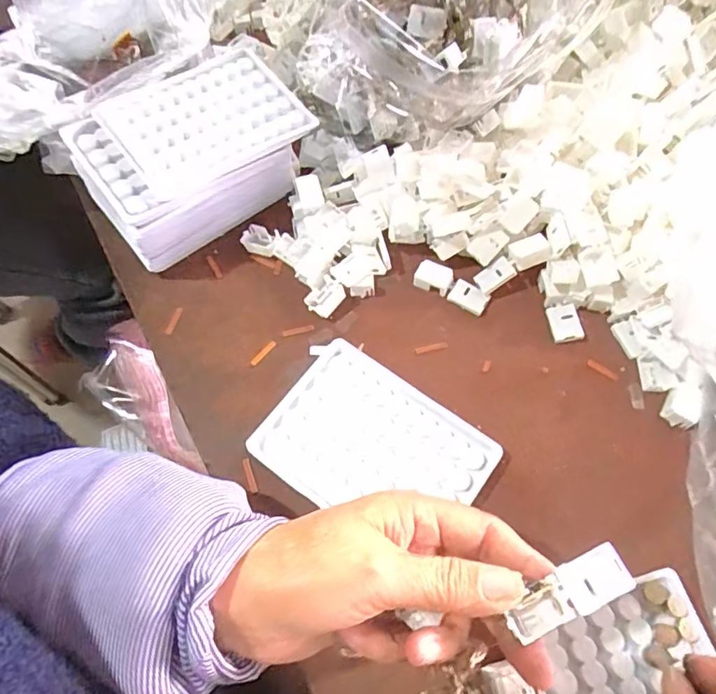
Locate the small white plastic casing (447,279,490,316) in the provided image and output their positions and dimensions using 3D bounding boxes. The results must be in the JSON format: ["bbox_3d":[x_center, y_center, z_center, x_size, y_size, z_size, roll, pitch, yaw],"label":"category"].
[{"bbox_3d":[0.081,-0.036,0.382,0.028,0.005,0.020,27,68,14],"label":"small white plastic casing"}]

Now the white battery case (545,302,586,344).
[{"bbox_3d":[0.145,-0.017,0.369,0.020,0.006,0.027,-5,64,-1],"label":"white battery case"}]

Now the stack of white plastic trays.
[{"bbox_3d":[-0.118,-0.144,0.391,0.160,0.066,0.098,-35,68,-14],"label":"stack of white plastic trays"}]

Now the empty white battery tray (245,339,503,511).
[{"bbox_3d":[0.010,0.063,0.331,0.133,0.011,0.094,32,69,16],"label":"empty white battery tray"}]

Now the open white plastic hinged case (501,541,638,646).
[{"bbox_3d":[0.091,0.106,0.226,0.055,0.004,0.020,-28,66,-8],"label":"open white plastic hinged case"}]

